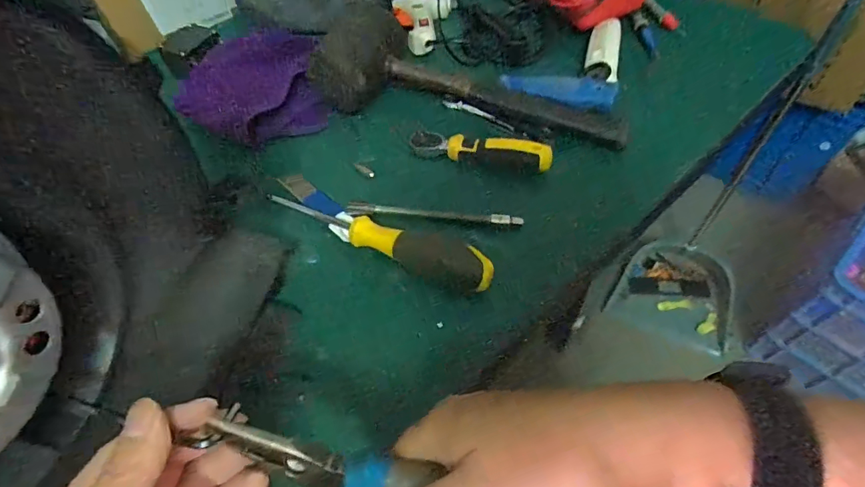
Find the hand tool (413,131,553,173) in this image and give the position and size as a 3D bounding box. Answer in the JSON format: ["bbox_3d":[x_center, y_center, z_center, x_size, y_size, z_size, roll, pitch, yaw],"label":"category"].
[{"bbox_3d":[0.039,-0.081,0.388,0.121,0.018,0.024,13,57,14],"label":"hand tool"}]

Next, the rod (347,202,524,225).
[{"bbox_3d":[0.000,-0.024,0.363,0.141,0.005,0.011,4,56,8],"label":"rod"}]

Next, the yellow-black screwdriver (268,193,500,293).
[{"bbox_3d":[-0.045,-0.005,0.342,0.188,0.028,0.027,18,59,17],"label":"yellow-black screwdriver"}]

